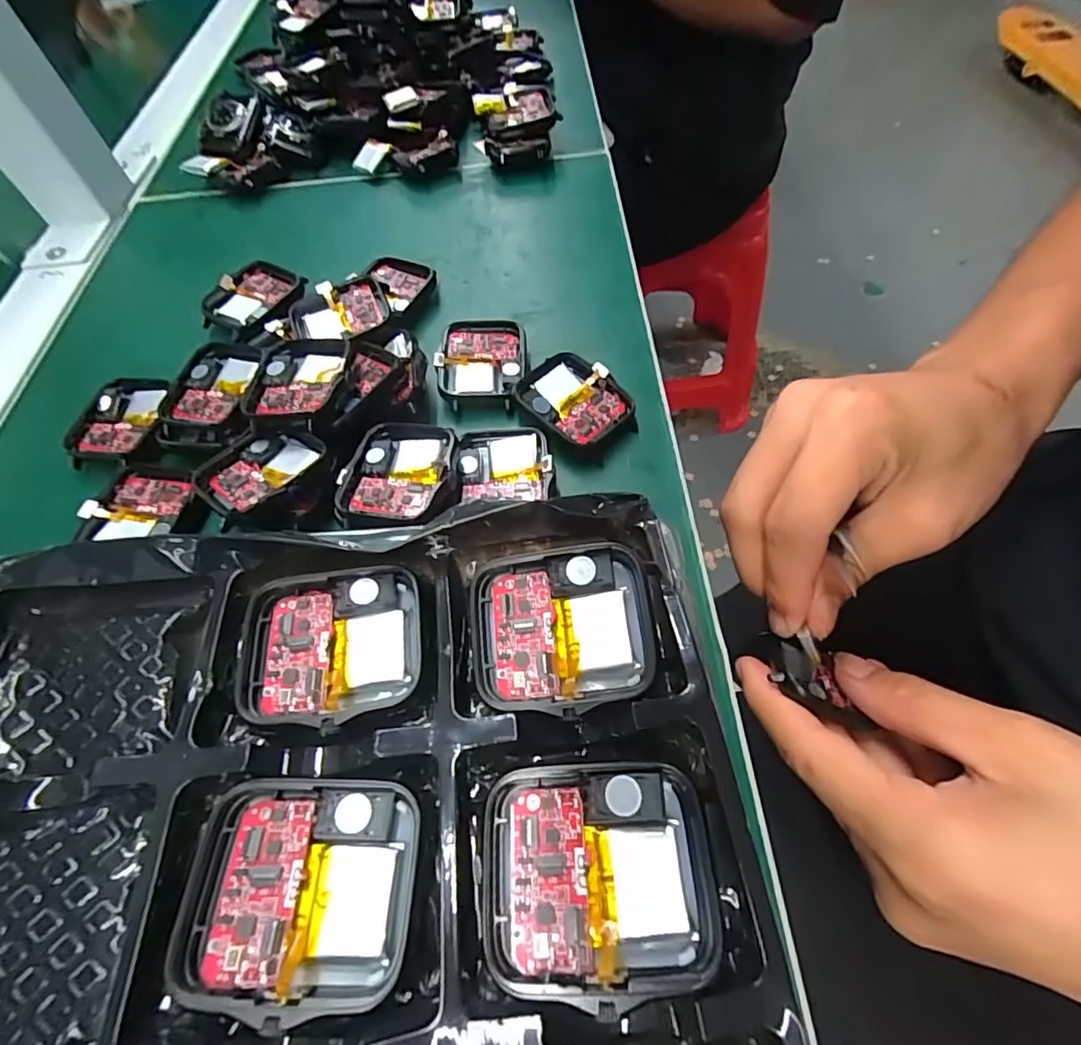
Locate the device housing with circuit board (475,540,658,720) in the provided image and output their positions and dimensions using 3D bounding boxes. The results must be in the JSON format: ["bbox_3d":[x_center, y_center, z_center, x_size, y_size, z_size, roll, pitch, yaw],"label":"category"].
[{"bbox_3d":[0.005,0.025,0.130,0.042,0.005,0.036,-8,68,5],"label":"device housing with circuit board"}]

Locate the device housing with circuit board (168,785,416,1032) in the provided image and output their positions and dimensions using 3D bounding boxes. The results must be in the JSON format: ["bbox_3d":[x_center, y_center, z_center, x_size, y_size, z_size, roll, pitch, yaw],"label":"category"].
[{"bbox_3d":[-0.047,0.069,0.103,0.043,0.007,0.037,-1,59,5],"label":"device housing with circuit board"}]

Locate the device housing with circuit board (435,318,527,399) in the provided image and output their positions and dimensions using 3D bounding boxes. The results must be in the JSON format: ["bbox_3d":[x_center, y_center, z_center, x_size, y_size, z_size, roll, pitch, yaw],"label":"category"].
[{"bbox_3d":[-0.025,-0.070,0.234,0.037,0.012,0.041,-3,59,3],"label":"device housing with circuit board"}]

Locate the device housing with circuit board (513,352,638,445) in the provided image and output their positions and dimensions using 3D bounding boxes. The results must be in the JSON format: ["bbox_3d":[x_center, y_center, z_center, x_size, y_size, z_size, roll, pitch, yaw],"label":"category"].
[{"bbox_3d":[0.014,-0.049,0.219,0.036,0.014,0.041,-41,64,-18],"label":"device housing with circuit board"}]

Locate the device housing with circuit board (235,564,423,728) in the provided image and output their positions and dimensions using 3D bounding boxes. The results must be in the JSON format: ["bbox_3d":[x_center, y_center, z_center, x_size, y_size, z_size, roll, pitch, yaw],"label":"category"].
[{"bbox_3d":[-0.051,0.029,0.132,0.042,0.008,0.037,-11,59,-1],"label":"device housing with circuit board"}]

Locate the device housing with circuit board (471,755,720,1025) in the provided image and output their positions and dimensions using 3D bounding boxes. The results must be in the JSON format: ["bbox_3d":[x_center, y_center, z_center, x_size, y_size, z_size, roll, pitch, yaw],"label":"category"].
[{"bbox_3d":[0.010,0.066,0.102,0.043,0.008,0.036,-4,59,3],"label":"device housing with circuit board"}]

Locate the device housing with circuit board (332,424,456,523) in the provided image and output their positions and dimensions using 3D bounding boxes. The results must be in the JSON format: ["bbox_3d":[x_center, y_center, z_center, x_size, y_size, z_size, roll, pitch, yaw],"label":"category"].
[{"bbox_3d":[-0.053,-0.018,0.197,0.040,0.008,0.042,2,59,7],"label":"device housing with circuit board"}]

